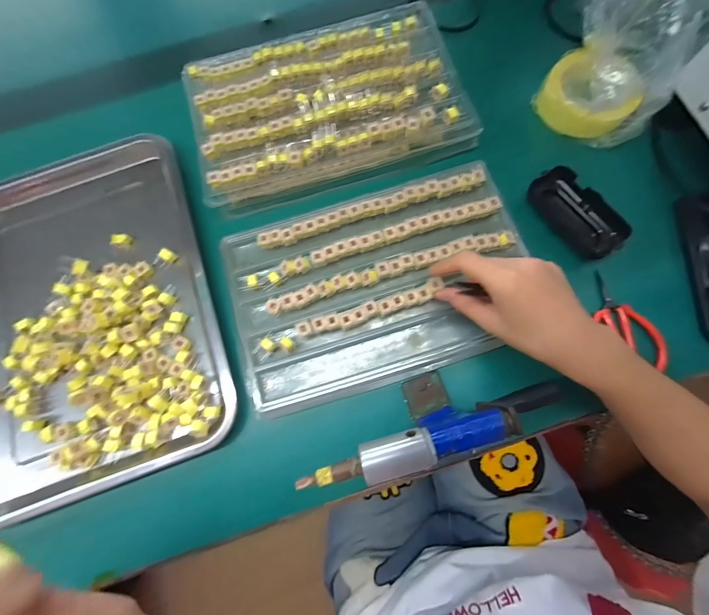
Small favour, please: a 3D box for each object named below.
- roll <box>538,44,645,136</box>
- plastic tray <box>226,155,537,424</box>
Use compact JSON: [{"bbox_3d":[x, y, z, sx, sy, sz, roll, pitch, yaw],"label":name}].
[{"bbox_3d":[0.287,-0.264,0.378,0.103,0.055,0.103,-1,75,2],"label":"roll"},{"bbox_3d":[0.027,-0.026,0.342,0.314,0.033,0.206,-16,79,0],"label":"plastic tray"}]

